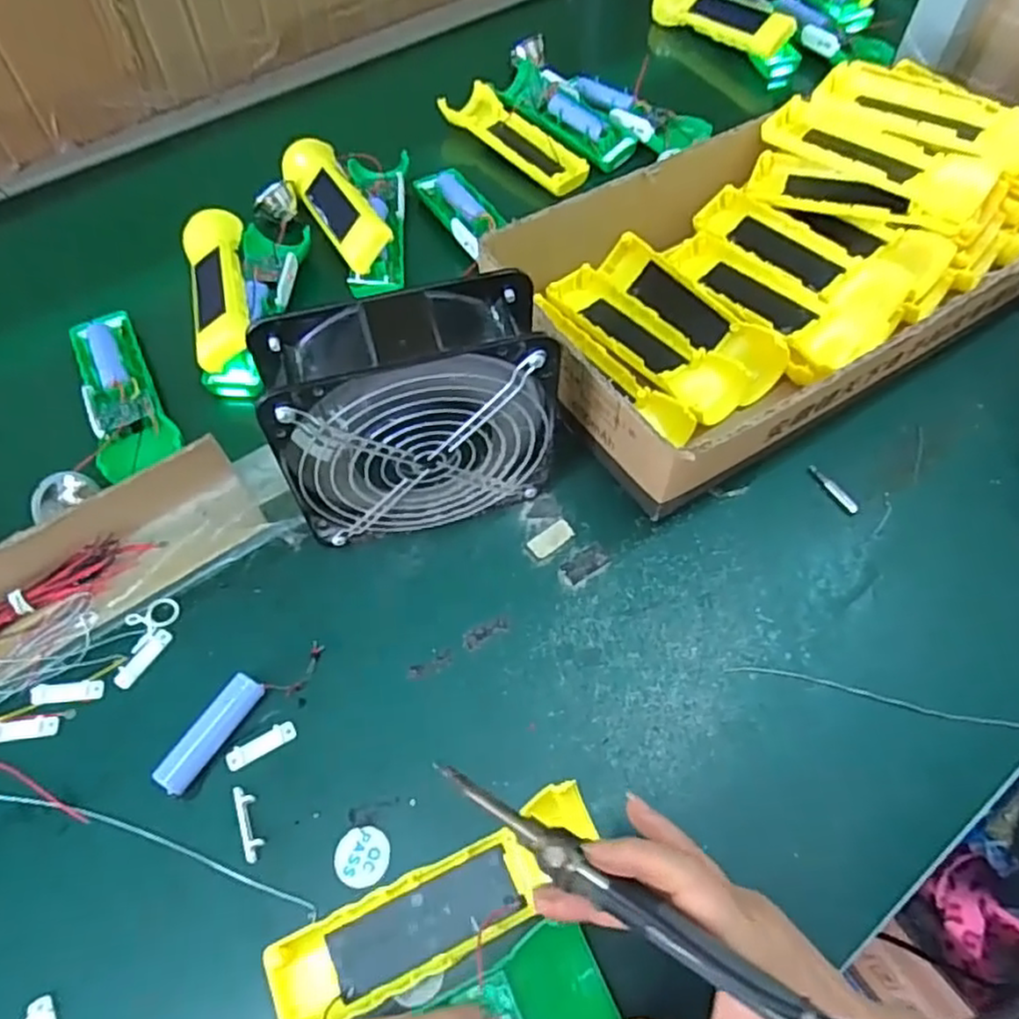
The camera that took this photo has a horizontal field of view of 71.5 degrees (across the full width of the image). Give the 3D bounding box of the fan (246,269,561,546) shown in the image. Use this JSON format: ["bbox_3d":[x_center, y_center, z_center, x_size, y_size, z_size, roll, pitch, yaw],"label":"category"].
[{"bbox_3d":[-0.052,-0.051,0.406,0.146,0.148,0.066,-12,62,-8],"label":"fan"}]

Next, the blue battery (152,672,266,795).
[{"bbox_3d":[-0.160,0.120,0.381,0.017,0.016,0.066,31,65,15],"label":"blue battery"}]

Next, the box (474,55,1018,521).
[{"bbox_3d":[0.203,-0.185,0.509,0.412,0.102,0.219,-30,65,-17],"label":"box"}]

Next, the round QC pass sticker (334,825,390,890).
[{"bbox_3d":[-0.074,0.175,0.357,0.026,0.004,0.026,1,61,-1],"label":"round QC pass sticker"}]

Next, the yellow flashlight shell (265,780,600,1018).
[{"bbox_3d":[-0.032,0.188,0.338,0.162,0.019,0.043,-27,65,-13],"label":"yellow flashlight shell"}]

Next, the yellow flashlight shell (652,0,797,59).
[{"bbox_3d":[0.235,-0.546,0.778,0.174,0.042,0.056,41,67,19],"label":"yellow flashlight shell"}]

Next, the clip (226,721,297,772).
[{"bbox_3d":[-0.134,0.127,0.383,0.037,0.004,0.011,-29,65,-16],"label":"clip"}]

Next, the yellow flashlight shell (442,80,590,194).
[{"bbox_3d":[0.006,-0.354,0.675,0.054,0.017,0.167,-37,68,-20],"label":"yellow flashlight shell"}]

